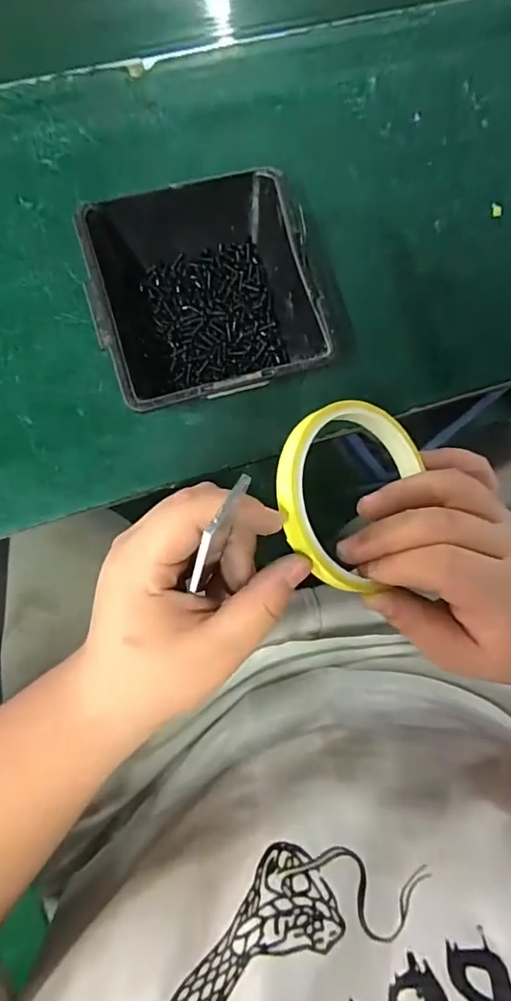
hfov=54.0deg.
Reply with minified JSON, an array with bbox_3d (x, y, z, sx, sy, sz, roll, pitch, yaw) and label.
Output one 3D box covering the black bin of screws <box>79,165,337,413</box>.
[{"bbox_3d":[-0.033,-0.120,0.299,0.115,0.065,0.132,-18,87,-7],"label":"black bin of screws"}]

